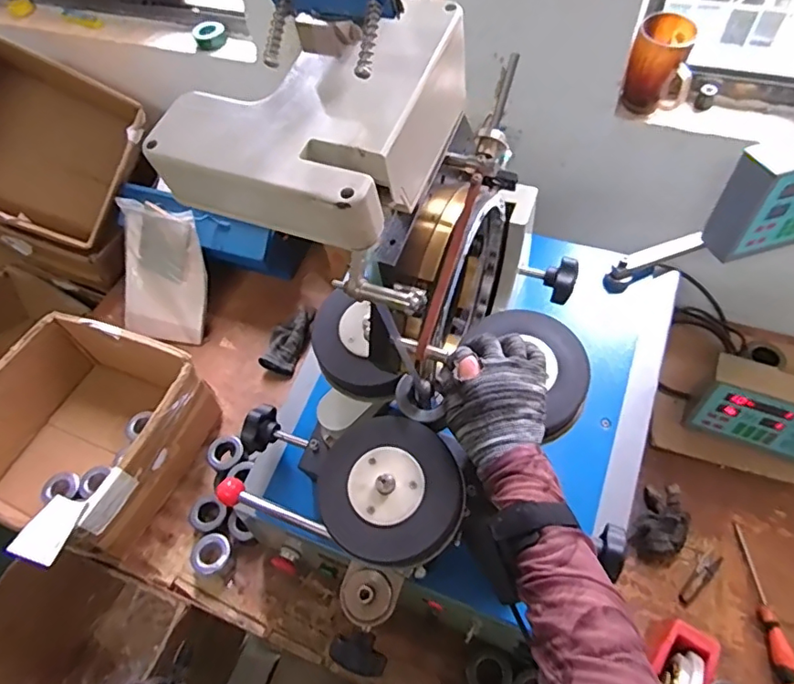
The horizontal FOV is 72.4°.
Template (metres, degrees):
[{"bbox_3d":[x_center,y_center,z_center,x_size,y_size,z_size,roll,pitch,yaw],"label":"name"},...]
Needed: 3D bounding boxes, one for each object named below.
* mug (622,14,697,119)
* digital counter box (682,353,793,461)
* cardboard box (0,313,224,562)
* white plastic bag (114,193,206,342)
[{"bbox_3d":[0.392,-0.406,0.806,0.088,0.117,0.072,18,59,16],"label":"mug"},{"bbox_3d":[0.599,0.113,0.859,0.222,0.155,0.067,21,60,18],"label":"digital counter box"},{"bbox_3d":[-0.533,0.158,0.935,0.322,0.176,0.335,16,59,15],"label":"cardboard box"},{"bbox_3d":[-0.485,-0.140,1.113,0.181,0.274,0.041,9,20,13],"label":"white plastic bag"}]

